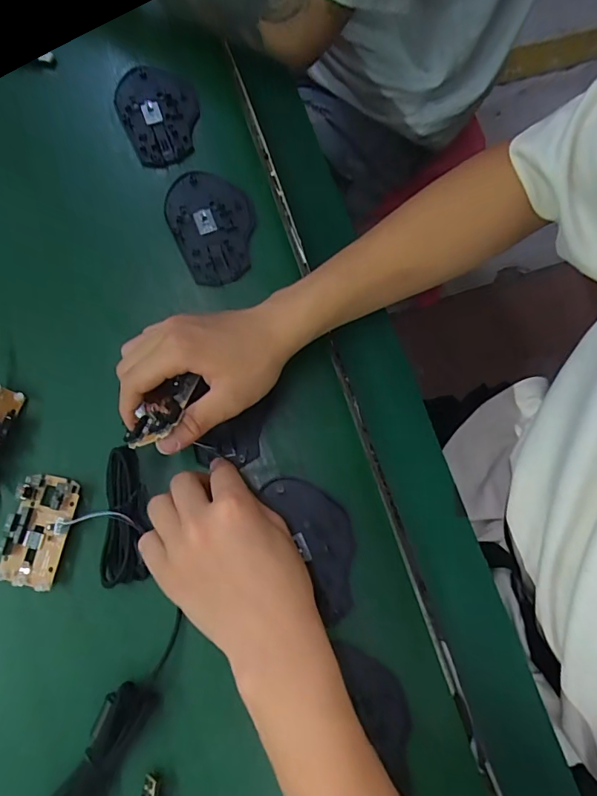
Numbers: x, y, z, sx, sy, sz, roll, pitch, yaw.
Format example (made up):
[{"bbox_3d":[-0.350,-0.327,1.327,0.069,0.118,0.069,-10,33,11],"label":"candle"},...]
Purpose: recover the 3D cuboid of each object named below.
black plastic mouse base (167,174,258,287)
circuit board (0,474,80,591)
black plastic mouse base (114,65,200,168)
[{"bbox_3d":[-0.076,-0.157,0.416,0.073,0.009,0.111,-23,78,-7],"label":"black plastic mouse base"},{"bbox_3d":[-0.194,0.099,0.350,0.045,0.017,0.079,13,76,1],"label":"circuit board"},{"bbox_3d":[-0.134,-0.277,0.452,0.074,0.009,0.119,-24,78,-7],"label":"black plastic mouse base"}]

